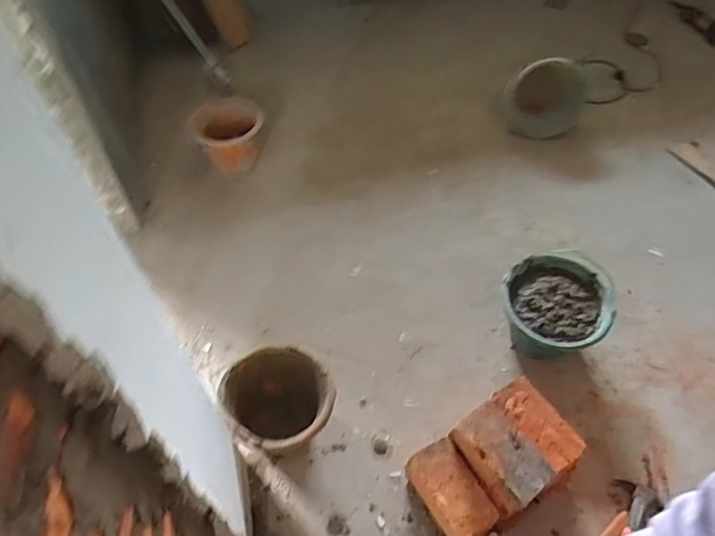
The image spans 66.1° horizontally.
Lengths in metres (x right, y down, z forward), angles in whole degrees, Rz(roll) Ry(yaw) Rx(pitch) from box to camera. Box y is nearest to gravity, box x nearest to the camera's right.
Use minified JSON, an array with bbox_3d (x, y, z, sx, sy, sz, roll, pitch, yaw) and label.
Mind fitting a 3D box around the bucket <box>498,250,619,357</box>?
[{"bbox_3d":[0.510,0.109,1.414,0.249,0.219,0.254,-1,52,1],"label":"bucket"}]

